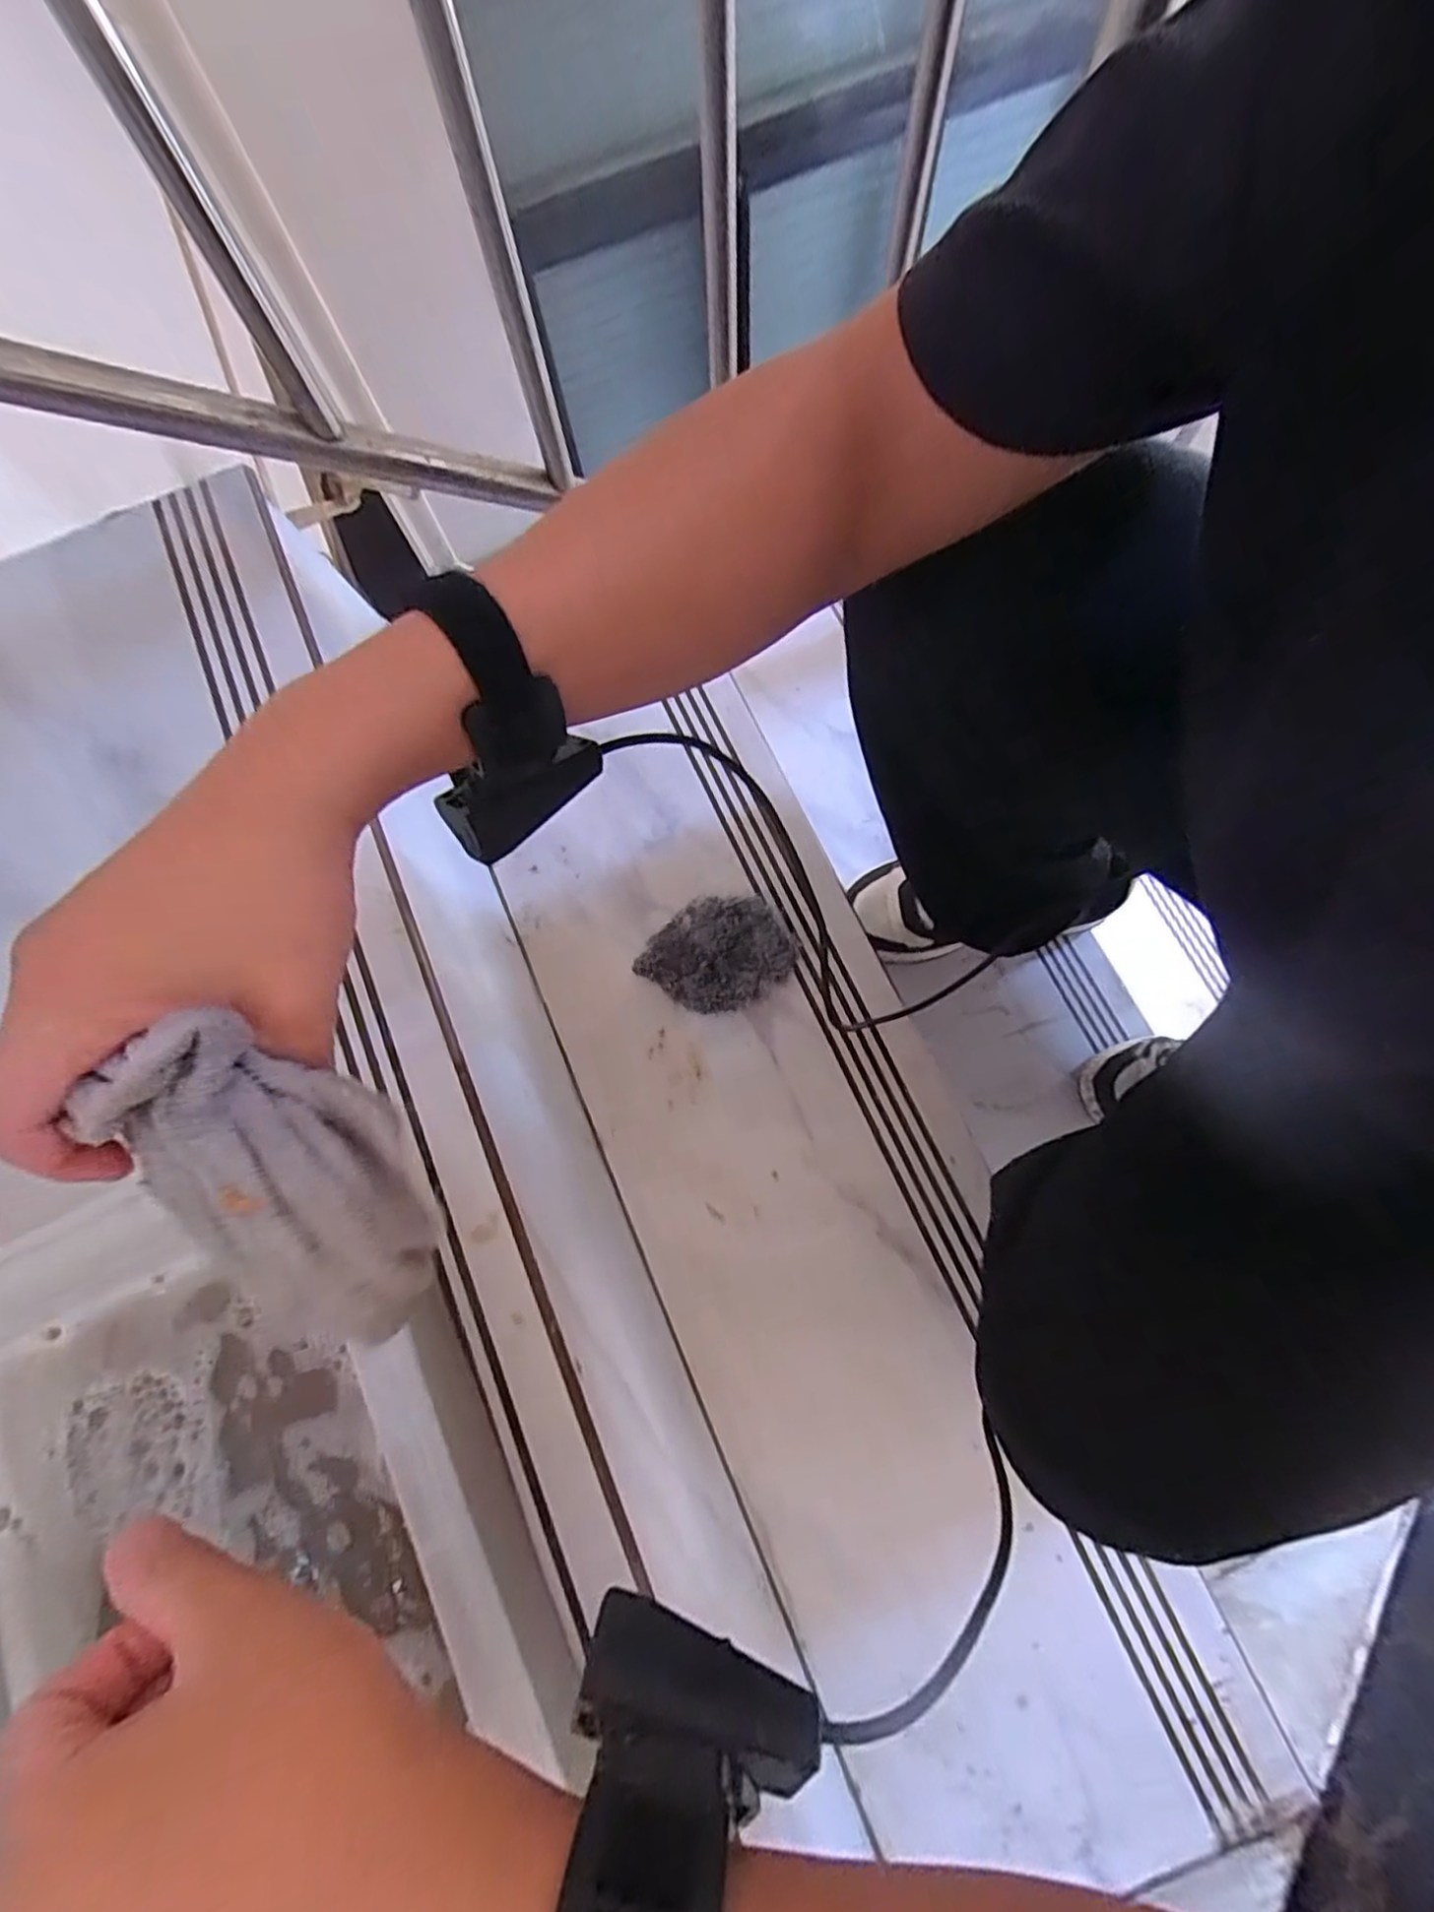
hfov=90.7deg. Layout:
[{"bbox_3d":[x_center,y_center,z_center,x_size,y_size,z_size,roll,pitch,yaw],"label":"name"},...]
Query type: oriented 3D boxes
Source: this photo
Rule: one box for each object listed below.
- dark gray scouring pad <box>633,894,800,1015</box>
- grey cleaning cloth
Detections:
[{"bbox_3d":[0.000,0.000,0.571,0.118,0.038,0.092,-33,77,-6],"label":"dark gray scouring pad"},{"bbox_3d":[-0.133,0.068,0.220,0.108,0.057,0.058,43,78,9],"label":"grey cleaning cloth"}]

